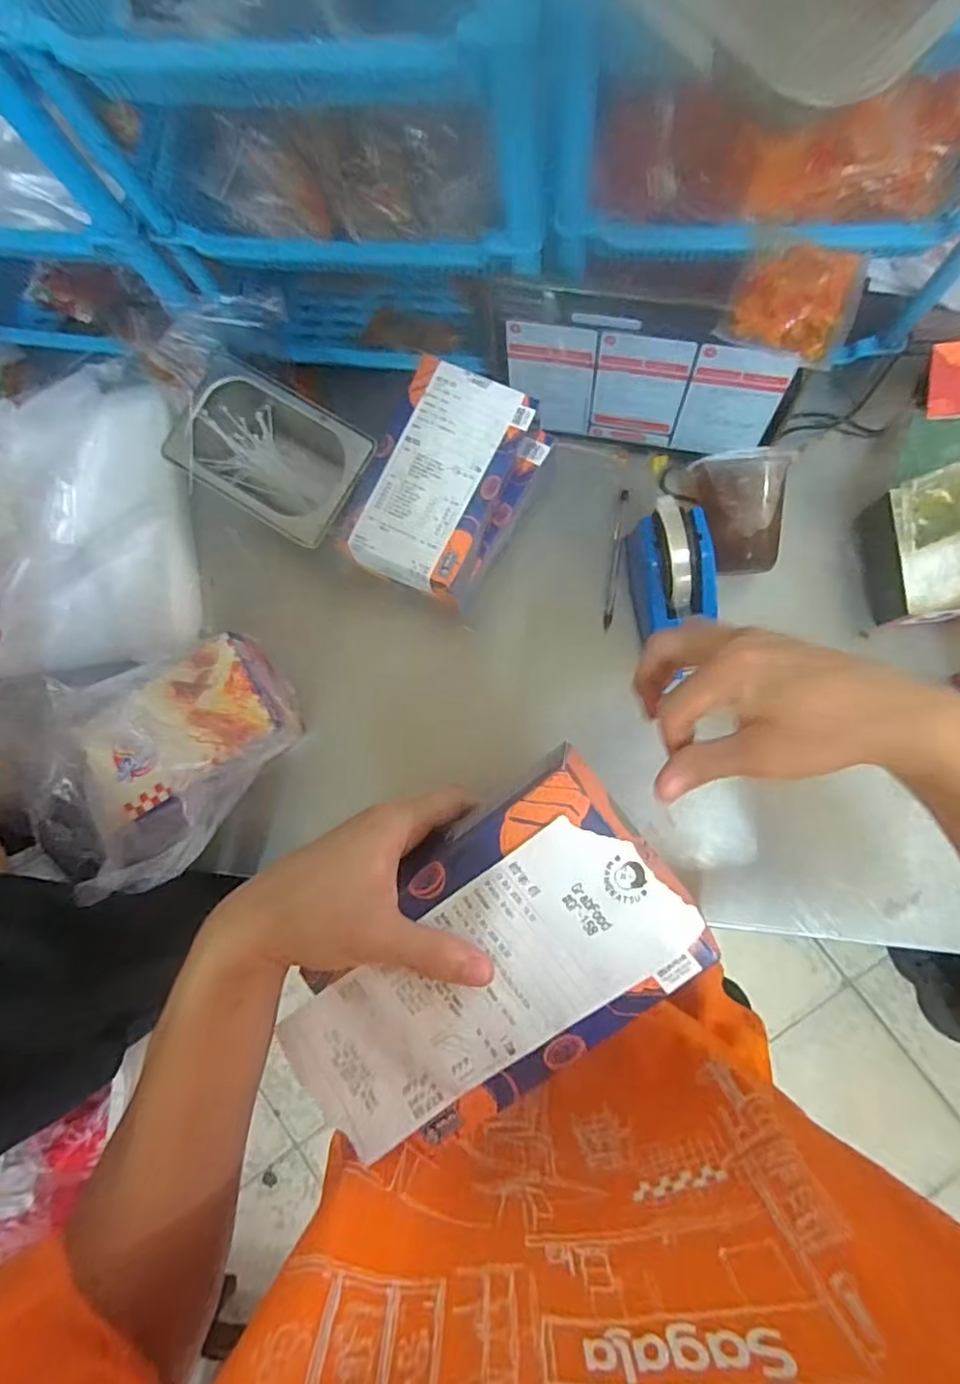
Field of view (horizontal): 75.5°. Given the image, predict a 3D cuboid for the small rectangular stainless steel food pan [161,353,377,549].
[{"bbox_3d":[-0.186,-0.213,0.594,0.192,0.094,0.110,33,89,9],"label":"small rectangular stainless steel food pan"}]

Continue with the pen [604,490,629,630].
[{"bbox_3d":[0.131,-0.129,0.597,0.009,0.008,0.136,8,86,8],"label":"pen"}]

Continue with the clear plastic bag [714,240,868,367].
[{"bbox_3d":[0.219,-0.273,0.431,0.080,0.014,0.074,19,87,8],"label":"clear plastic bag"}]

